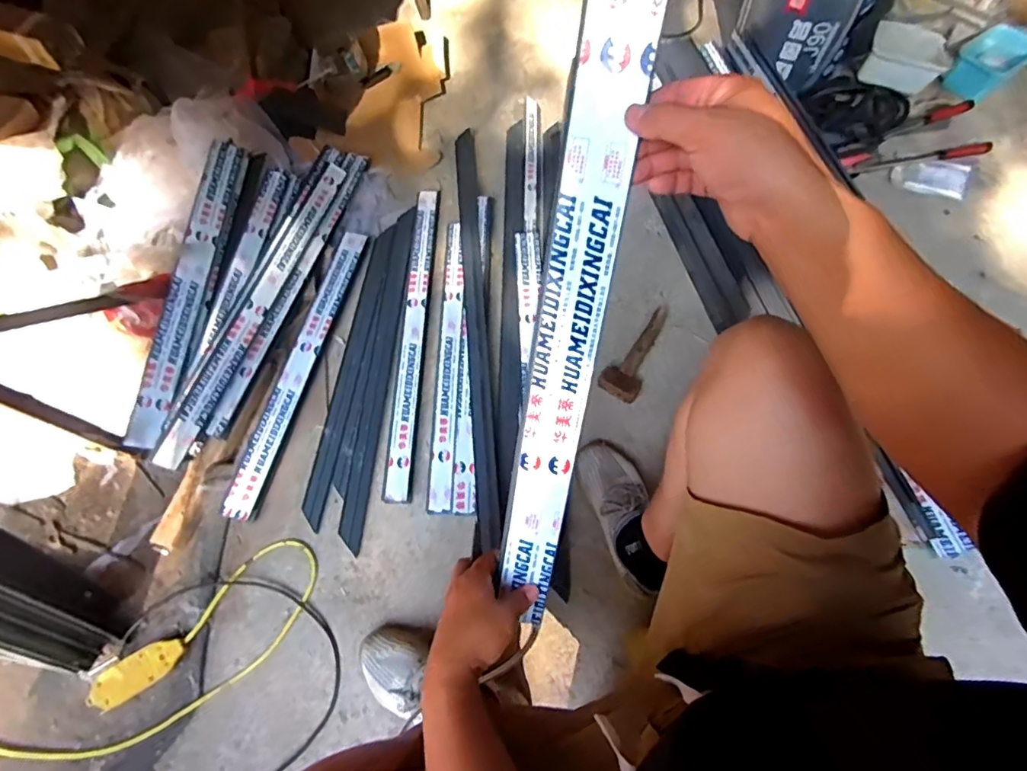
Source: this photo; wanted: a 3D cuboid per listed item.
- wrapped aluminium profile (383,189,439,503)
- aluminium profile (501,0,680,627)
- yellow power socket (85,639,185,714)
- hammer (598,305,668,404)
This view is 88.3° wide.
[{"bbox_3d":[-0.205,-0.117,1.101,0.054,0.031,0.704,0,66,2],"label":"wrapped aluminium profile"},{"bbox_3d":[0.055,-0.082,0.461,0.062,0.672,0.010,11,24,7],"label":"aluminium profile"},{"bbox_3d":[-0.604,0.464,0.856,0.136,0.051,0.059,-32,69,-11],"label":"yellow power socket"},{"bbox_3d":[0.260,-0.064,1.058,0.080,0.055,0.224,35,72,15],"label":"hammer"}]

